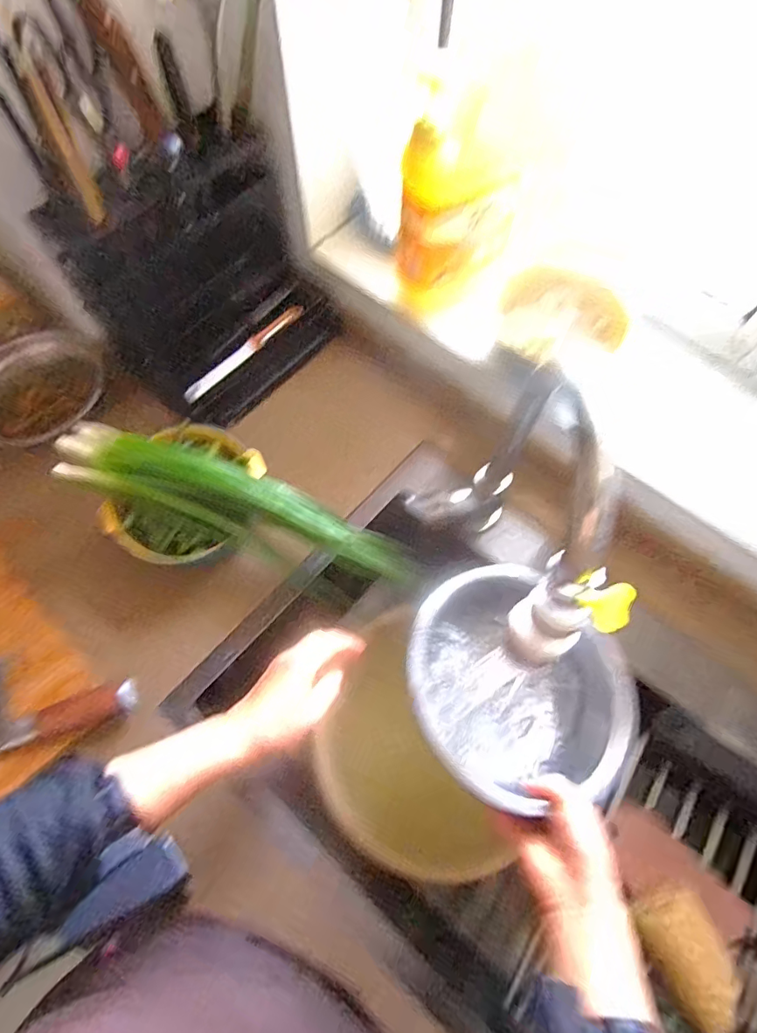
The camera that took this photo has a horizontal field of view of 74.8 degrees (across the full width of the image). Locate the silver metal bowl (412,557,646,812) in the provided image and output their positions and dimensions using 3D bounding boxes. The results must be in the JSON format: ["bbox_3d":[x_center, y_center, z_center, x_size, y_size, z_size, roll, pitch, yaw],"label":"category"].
[{"bbox_3d":[0.138,0.173,0.509,0.228,0.097,0.181,42,73,16],"label":"silver metal bowl"}]

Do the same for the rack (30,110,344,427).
[{"bbox_3d":[-0.202,-0.284,0.600,0.173,0.229,0.265,42,73,16],"label":"rack"}]

